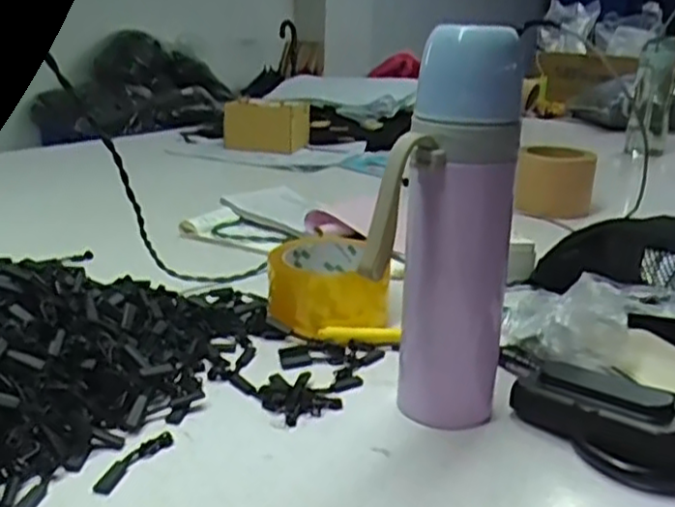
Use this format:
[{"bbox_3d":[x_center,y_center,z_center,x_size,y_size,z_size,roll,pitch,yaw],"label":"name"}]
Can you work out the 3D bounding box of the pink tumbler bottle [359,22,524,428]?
[{"bbox_3d":[0.065,-0.005,0.423,0.075,0.244,0.089,9,21,14],"label":"pink tumbler bottle"}]

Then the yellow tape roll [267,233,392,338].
[{"bbox_3d":[-0.007,0.026,0.604,0.102,0.056,0.097,3,20,-1],"label":"yellow tape roll"}]

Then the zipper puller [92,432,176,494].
[{"bbox_3d":[-0.120,0.120,0.414,0.014,0.006,0.057,13,22,24],"label":"zipper puller"}]

